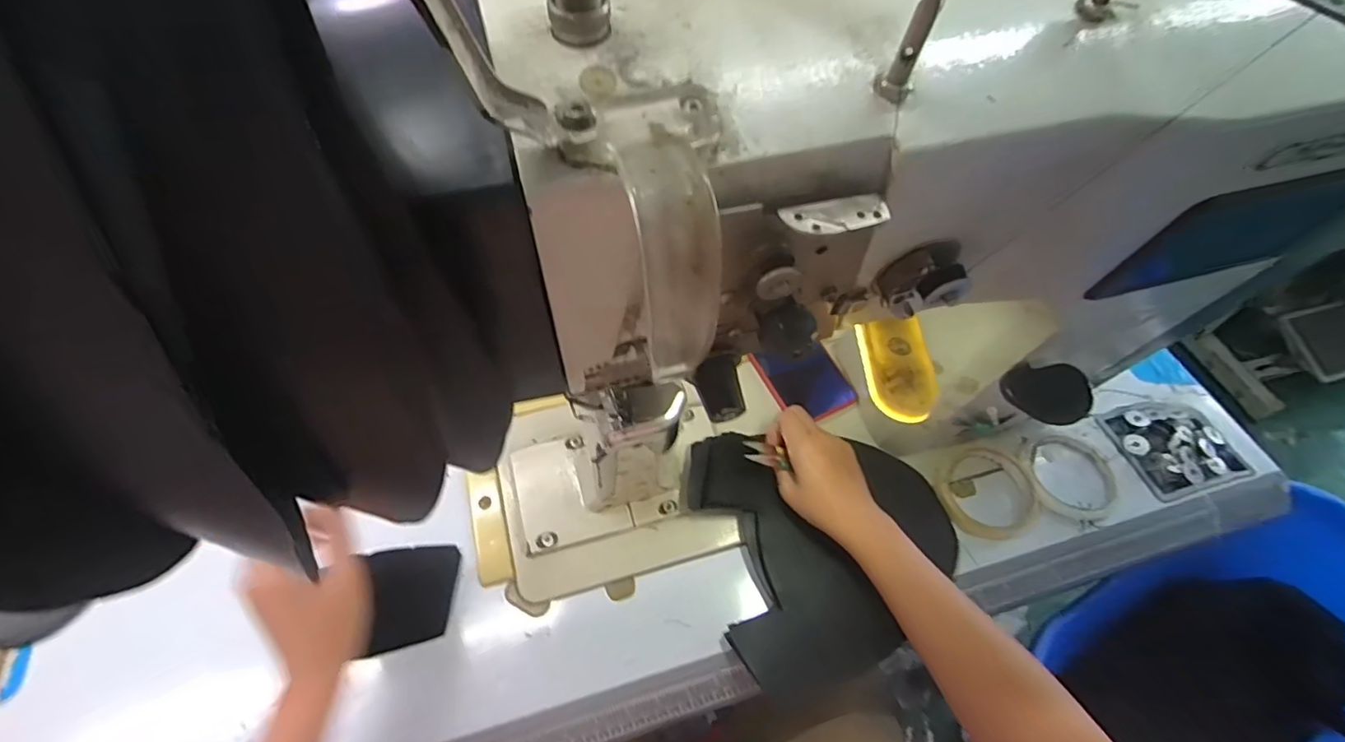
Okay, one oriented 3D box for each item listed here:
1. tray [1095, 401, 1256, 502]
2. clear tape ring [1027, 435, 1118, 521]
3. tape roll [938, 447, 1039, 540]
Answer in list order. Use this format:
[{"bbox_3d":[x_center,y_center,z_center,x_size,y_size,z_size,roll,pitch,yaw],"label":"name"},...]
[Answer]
[{"bbox_3d":[0.513,0.074,0.605,0.106,0.019,0.102,-11,57,-10],"label":"tray"},{"bbox_3d":[0.388,0.105,0.578,0.087,0.018,0.084,1,56,-2],"label":"clear tape ring"},{"bbox_3d":[0.302,0.117,0.570,0.091,0.014,0.090,1,56,-2],"label":"tape roll"}]

